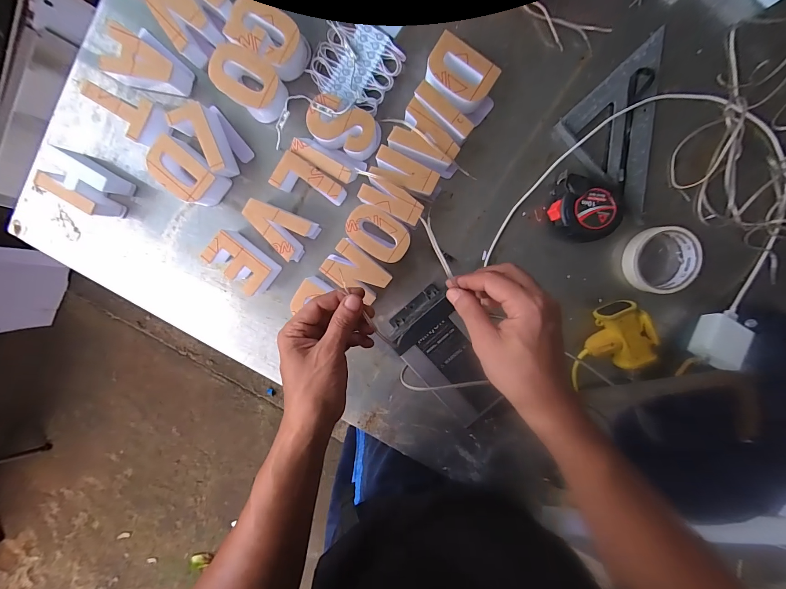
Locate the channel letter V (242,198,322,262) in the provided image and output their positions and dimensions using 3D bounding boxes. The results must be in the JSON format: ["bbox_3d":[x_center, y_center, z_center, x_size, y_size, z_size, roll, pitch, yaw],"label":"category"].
[{"bbox_3d":[-0.150,-0.091,0.451,0.081,0.050,0.058,36,96,-4],"label":"channel letter V"}]

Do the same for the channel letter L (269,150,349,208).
[{"bbox_3d":[-0.103,-0.144,0.448,0.095,0.051,0.053,30,97,-3],"label":"channel letter L"}]

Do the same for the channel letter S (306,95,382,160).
[{"bbox_3d":[-0.059,-0.205,0.430,0.094,0.045,0.061,32,98,-6],"label":"channel letter S"}]

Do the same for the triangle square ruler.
[{"bbox_3d":[0.331,-0.216,0.446,0.174,0.023,0.170,-43,95,6],"label":"triangle square ruler"}]

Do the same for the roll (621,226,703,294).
[{"bbox_3d":[0.367,-0.047,0.462,0.085,0.036,0.087,0,99,-1],"label":"roll"}]

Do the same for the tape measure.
[{"bbox_3d":[0.253,-0.112,0.446,0.087,0.036,0.076,24,97,-2],"label":"tape measure"}]

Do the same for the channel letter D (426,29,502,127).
[{"bbox_3d":[0.085,-0.261,0.424,0.093,0.050,0.062,27,97,-3],"label":"channel letter D"}]

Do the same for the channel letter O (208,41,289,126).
[{"bbox_3d":[-0.181,-0.266,0.426,0.080,0.044,0.057,34,97,-4],"label":"channel letter O"}]

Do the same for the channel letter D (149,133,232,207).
[{"bbox_3d":[-0.269,-0.158,0.442,0.083,0.050,0.053,40,96,-4],"label":"channel letter D"}]

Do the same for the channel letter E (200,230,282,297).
[{"bbox_3d":[-0.205,-0.043,0.457,0.081,0.049,0.049,41,96,-4],"label":"channel letter E"}]

